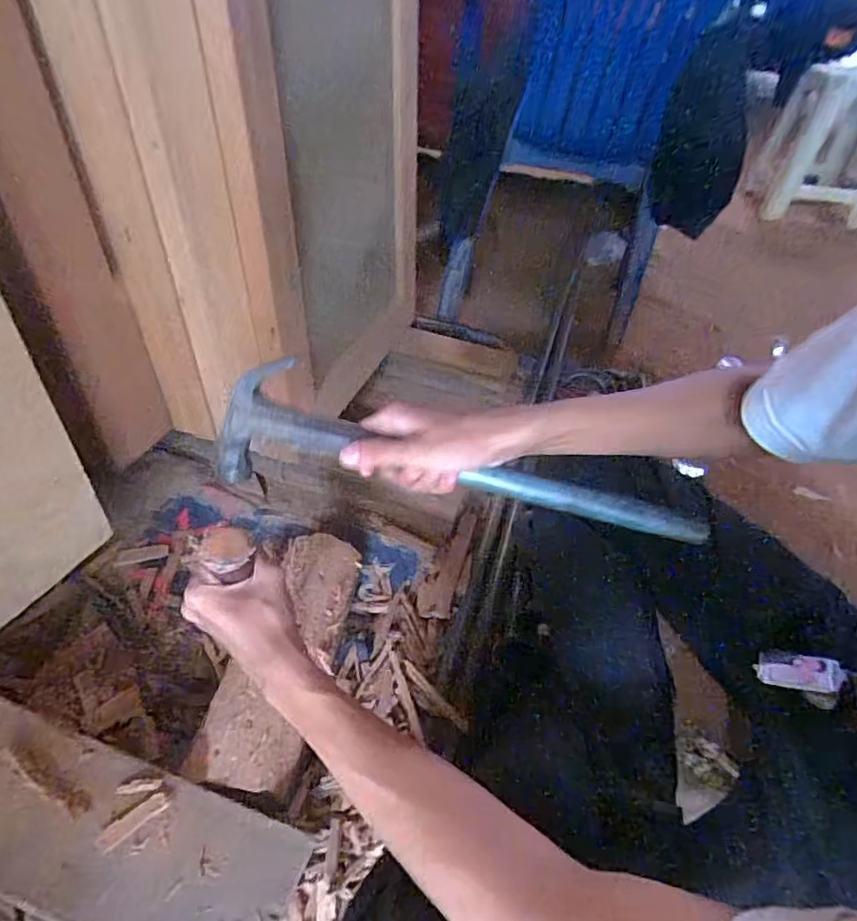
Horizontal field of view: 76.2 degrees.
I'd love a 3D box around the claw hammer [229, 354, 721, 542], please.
[{"bbox_3d":[0.030,0.007,0.434,0.383,0.091,0.040,12,40,-5],"label":"claw hammer"}]

